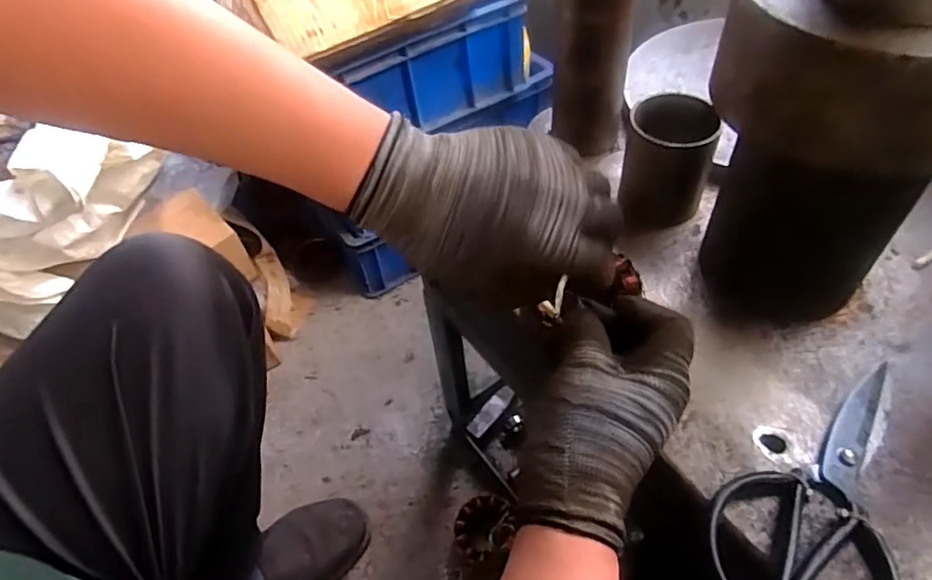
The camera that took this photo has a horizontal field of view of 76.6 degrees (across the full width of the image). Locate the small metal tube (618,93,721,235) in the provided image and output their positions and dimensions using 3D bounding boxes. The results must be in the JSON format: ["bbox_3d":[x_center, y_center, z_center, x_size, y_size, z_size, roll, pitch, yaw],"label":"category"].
[{"bbox_3d":[0.170,-0.104,0.501,0.071,0.100,0.073,15,54,16],"label":"small metal tube"}]

